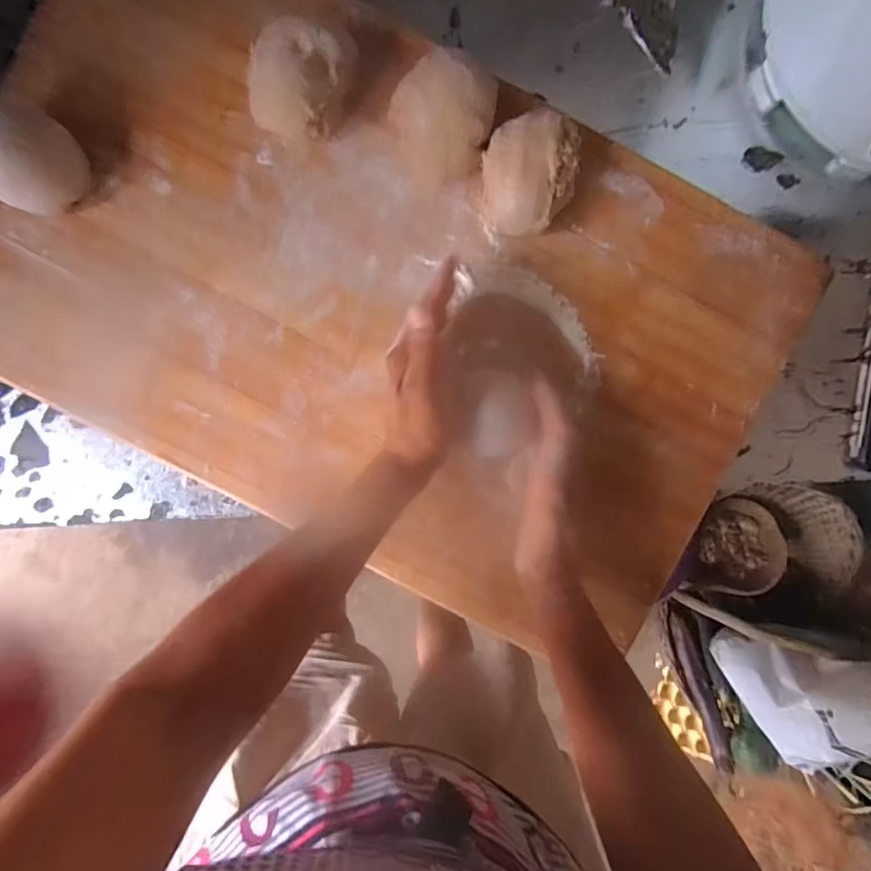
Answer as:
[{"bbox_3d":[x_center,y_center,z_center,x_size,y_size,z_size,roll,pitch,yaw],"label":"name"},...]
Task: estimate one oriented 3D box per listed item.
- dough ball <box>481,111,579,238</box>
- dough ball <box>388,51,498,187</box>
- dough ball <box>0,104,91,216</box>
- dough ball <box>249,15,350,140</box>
[{"bbox_3d":[0.073,-0.198,0.375,0.068,0.047,0.080,-3,93,-1],"label":"dough ball"},{"bbox_3d":[0.008,-0.242,0.372,0.073,0.050,0.073,0,93,-1],"label":"dough ball"},{"bbox_3d":[-0.307,-0.206,0.363,0.059,0.050,0.067,27,92,-2],"label":"dough ball"},{"bbox_3d":[-0.106,-0.273,0.368,0.060,0.050,0.072,21,92,-2],"label":"dough ball"}]

